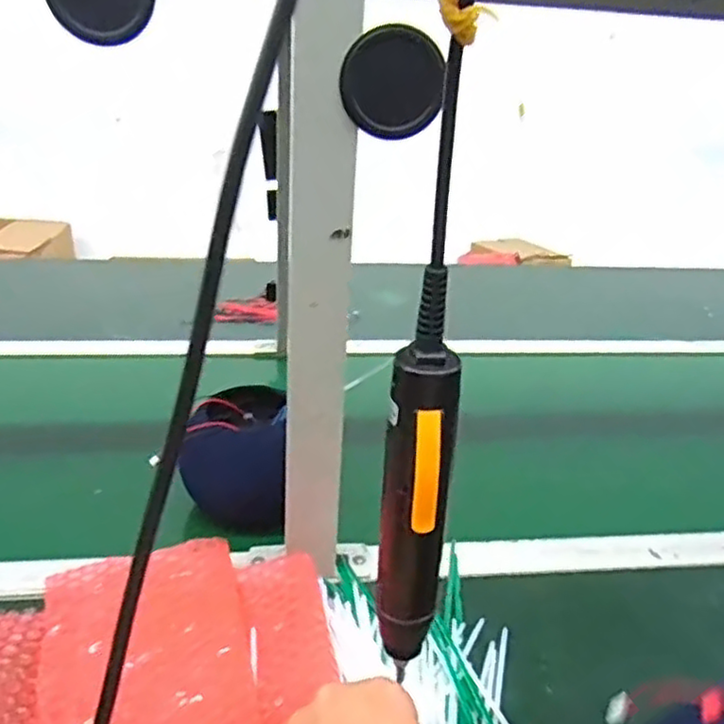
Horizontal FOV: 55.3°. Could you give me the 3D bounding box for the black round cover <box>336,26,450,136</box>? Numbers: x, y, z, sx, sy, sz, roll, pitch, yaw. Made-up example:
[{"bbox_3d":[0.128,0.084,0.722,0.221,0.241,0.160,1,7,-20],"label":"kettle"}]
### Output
[{"bbox_3d":[0.018,-0.162,0.401,0.060,0.058,0.005,-32,21,26],"label":"black round cover"}]

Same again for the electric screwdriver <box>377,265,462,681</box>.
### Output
[{"bbox_3d":[0.027,0.063,0.333,0.032,0.213,0.035,11,26,15],"label":"electric screwdriver"}]

